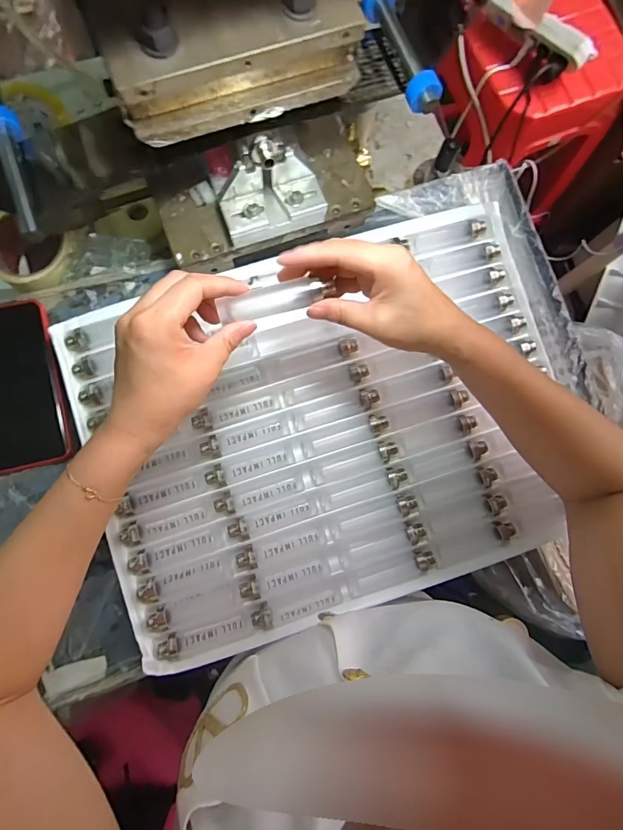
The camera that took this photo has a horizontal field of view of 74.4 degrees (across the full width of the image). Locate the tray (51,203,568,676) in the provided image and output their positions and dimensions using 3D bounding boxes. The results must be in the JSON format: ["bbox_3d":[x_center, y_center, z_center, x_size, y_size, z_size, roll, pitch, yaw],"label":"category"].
[{"bbox_3d":[0.012,0.031,0.394,0.415,0.038,0.305,-16,83,-5],"label":"tray"}]

